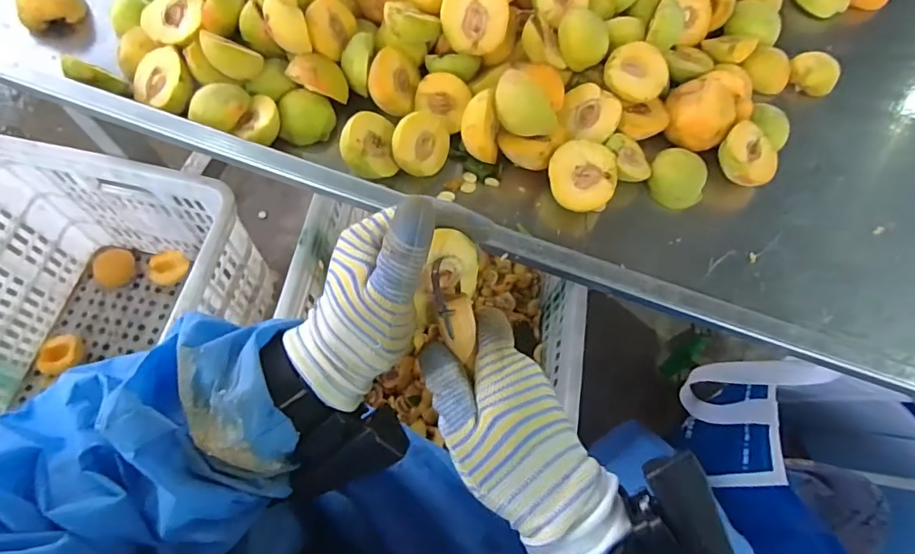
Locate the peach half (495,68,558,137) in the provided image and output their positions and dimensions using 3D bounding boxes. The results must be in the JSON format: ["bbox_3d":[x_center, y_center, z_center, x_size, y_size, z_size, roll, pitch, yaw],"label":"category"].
[{"bbox_3d":[0.063,-0.160,0.483,0.062,0.058,0.032,28,67,9],"label":"peach half"}]

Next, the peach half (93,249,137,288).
[{"bbox_3d":[-0.578,-0.016,0.861,0.068,0.029,0.068,35,69,12],"label":"peach half"}]

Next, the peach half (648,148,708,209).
[{"bbox_3d":[0.227,-0.102,0.524,0.056,0.039,0.045,30,68,10],"label":"peach half"}]

